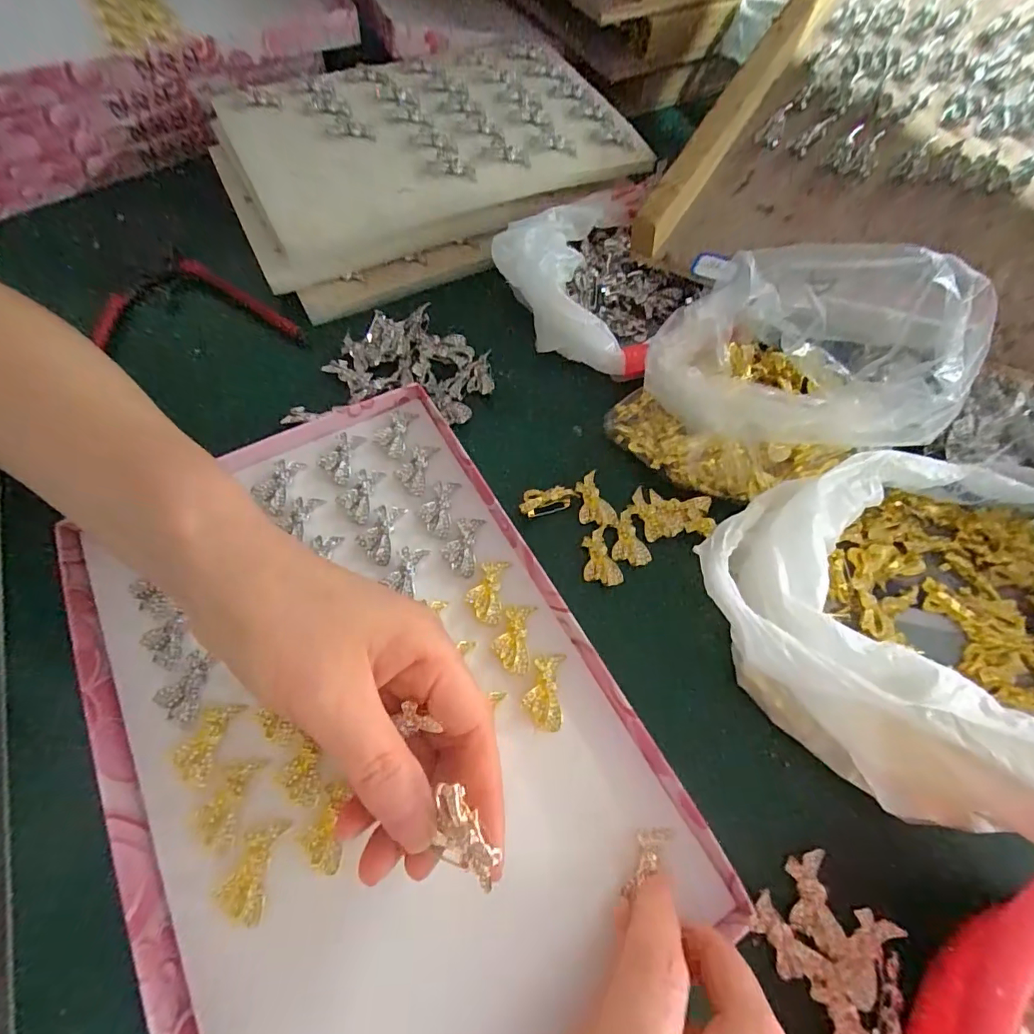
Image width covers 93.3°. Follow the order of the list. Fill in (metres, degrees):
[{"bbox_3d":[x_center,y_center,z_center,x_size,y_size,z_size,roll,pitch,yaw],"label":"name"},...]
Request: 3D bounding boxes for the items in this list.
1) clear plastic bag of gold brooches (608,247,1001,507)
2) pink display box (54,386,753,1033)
[{"bbox_3d":[0.131,-0.070,0.247,0.137,0.100,0.106,26,67,11],"label":"clear plastic bag of gold brooches"},{"bbox_3d":[-0.066,0.080,0.214,0.194,0.023,0.285,-28,68,-13],"label":"pink display box"}]

